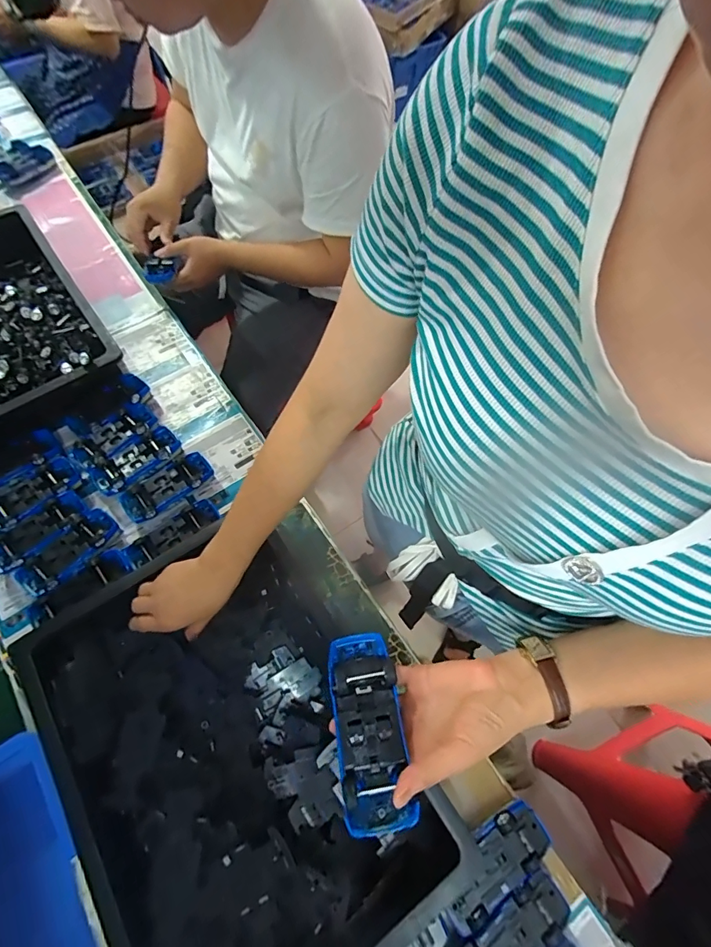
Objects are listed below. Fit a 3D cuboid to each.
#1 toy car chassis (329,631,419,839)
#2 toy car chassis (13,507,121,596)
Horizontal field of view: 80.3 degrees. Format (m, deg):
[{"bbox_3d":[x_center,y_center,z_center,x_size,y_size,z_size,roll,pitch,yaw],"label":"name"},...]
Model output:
[{"bbox_3d":[0.010,0.197,0.333,0.051,0.026,0.132,-6,55,-3],"label":"toy car chassis"},{"bbox_3d":[-0.390,0.112,0.582,0.063,0.043,0.130,35,71,14],"label":"toy car chassis"}]

